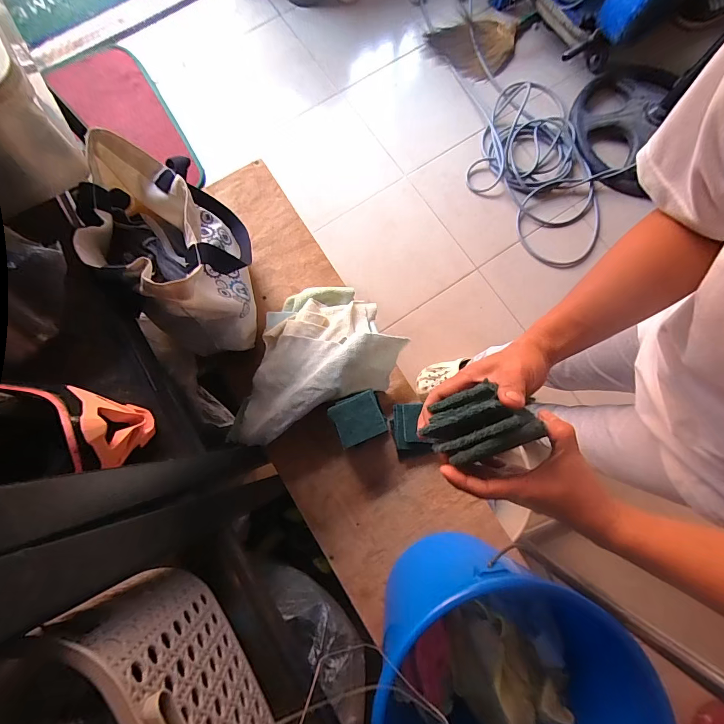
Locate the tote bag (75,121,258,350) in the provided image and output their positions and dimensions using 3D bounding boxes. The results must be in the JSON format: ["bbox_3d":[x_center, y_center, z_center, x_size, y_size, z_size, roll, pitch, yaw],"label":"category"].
[{"bbox_3d":[-0.277,-0.162,0.580,0.175,0.254,0.239,-12,80,-3],"label":"tote bag"}]

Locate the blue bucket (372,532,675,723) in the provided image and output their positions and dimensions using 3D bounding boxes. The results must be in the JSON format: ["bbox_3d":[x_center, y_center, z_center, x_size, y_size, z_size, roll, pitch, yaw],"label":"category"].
[{"bbox_3d":[0.169,0.416,0.493,0.249,0.277,0.259,0,79,0],"label":"blue bucket"}]

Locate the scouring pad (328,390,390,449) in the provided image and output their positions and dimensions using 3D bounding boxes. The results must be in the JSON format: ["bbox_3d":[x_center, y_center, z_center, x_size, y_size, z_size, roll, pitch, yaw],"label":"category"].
[{"bbox_3d":[-0.007,0.095,0.638,0.084,0.010,0.082,-18,68,-14],"label":"scouring pad"}]

